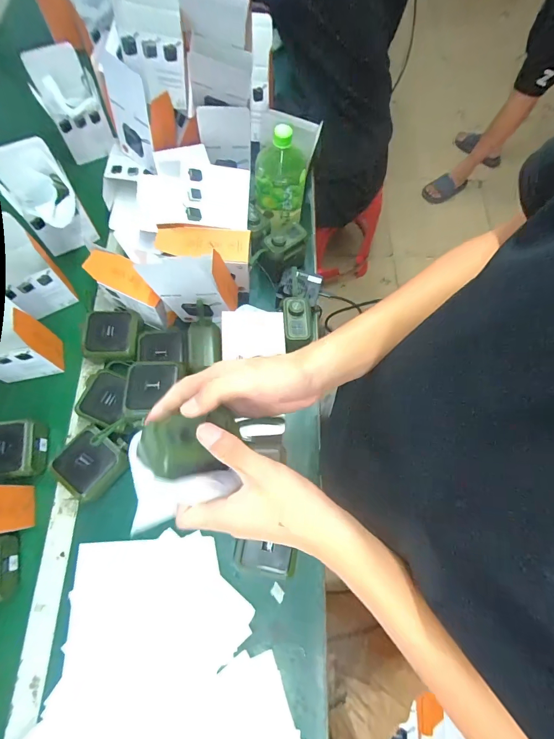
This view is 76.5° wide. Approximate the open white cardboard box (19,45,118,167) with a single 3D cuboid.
[{"bbox_3d":[-0.419,-0.537,0.723,0.101,0.186,0.068,-28,74,-11],"label":"open white cardboard box"}]

